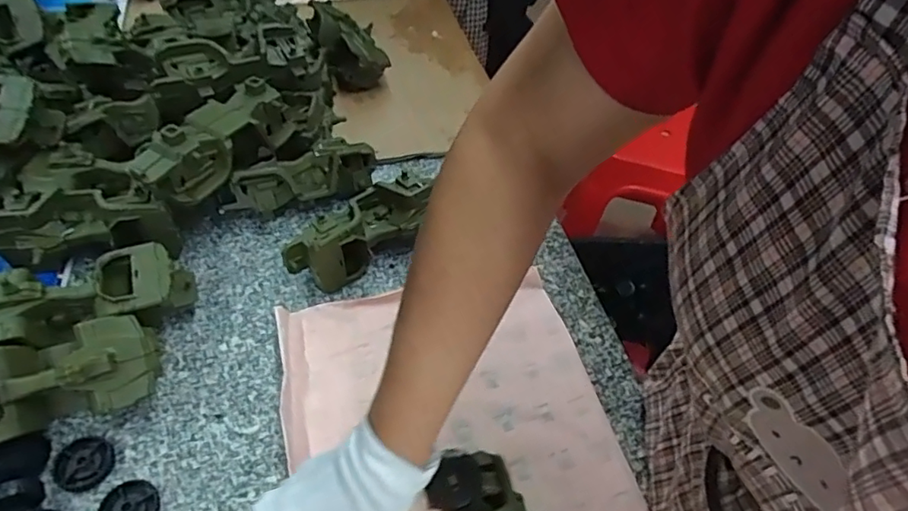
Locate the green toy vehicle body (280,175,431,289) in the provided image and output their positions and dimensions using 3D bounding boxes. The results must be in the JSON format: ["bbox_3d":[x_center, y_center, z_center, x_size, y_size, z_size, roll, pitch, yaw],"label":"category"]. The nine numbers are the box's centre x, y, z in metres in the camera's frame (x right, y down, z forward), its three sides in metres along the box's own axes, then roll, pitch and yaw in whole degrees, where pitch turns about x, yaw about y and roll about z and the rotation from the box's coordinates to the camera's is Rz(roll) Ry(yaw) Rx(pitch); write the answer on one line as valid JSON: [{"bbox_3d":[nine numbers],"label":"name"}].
[{"bbox_3d":[-0.099,-0.023,0.636,0.170,0.078,0.066,-35,61,-31],"label":"green toy vehicle body"}]

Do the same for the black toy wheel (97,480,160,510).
[{"bbox_3d":[-0.262,0.205,0.462,0.044,0.014,0.041,3,49,-4],"label":"black toy wheel"}]

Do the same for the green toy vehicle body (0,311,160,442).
[{"bbox_3d":[-0.346,0.111,0.490,0.176,0.077,0.078,-15,52,-18],"label":"green toy vehicle body"}]

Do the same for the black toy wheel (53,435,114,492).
[{"bbox_3d":[-0.313,0.173,0.483,0.046,0.013,0.045,3,49,-4],"label":"black toy wheel"}]

